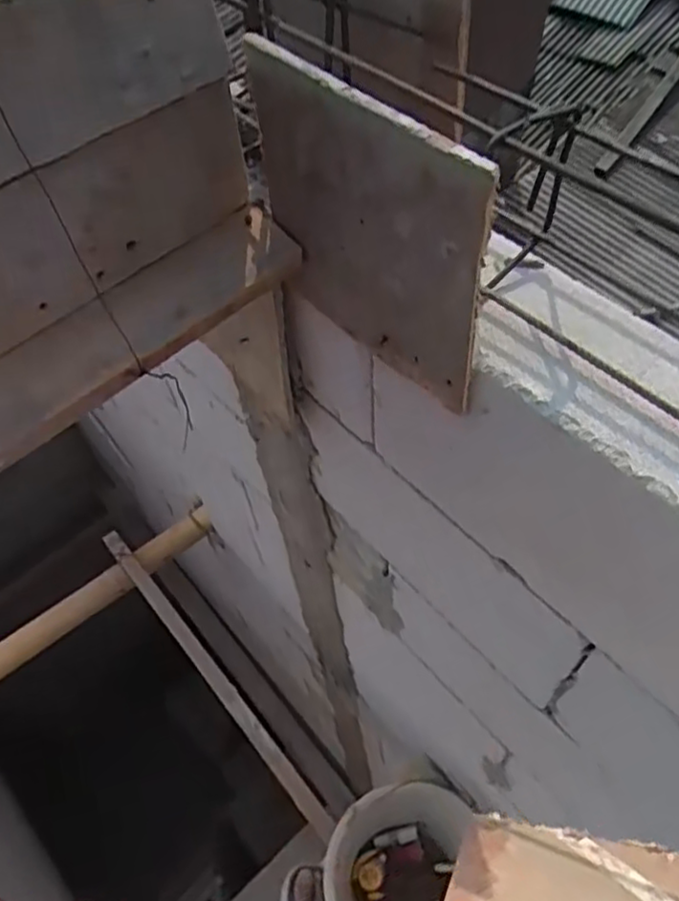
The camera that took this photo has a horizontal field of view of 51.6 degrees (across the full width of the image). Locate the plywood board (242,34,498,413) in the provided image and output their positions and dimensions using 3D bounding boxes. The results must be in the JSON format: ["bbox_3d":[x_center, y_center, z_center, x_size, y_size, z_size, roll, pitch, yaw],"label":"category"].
[{"bbox_3d":[0.012,-0.131,0.428,0.019,0.174,0.190,-38,61,-20],"label":"plywood board"}]

